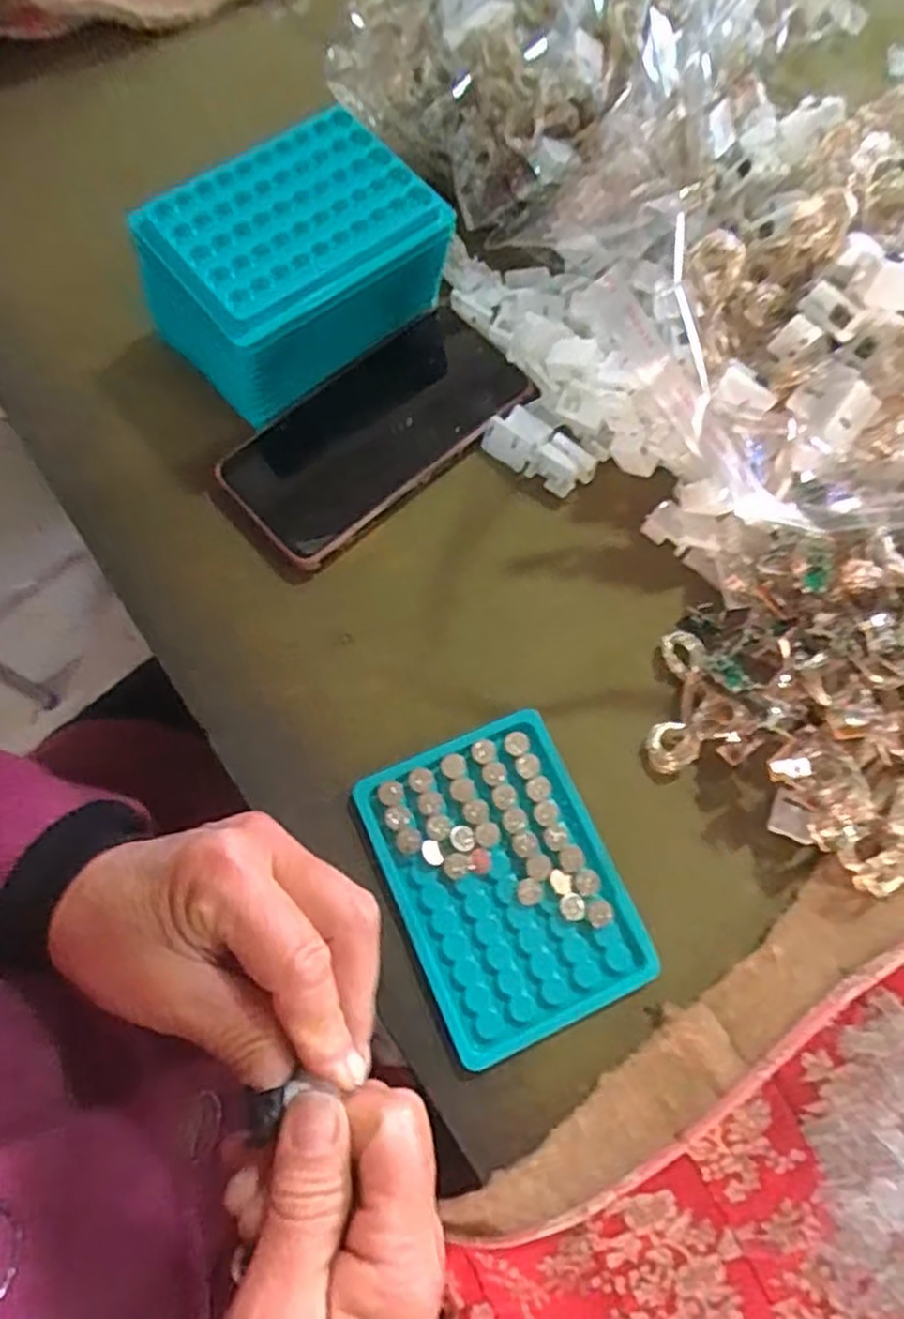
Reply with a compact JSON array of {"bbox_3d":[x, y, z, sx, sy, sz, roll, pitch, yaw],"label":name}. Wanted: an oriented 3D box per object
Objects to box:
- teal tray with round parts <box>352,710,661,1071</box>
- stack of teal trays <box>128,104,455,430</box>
[{"bbox_3d":[0.023,0.098,0.335,0.096,0.013,0.129,-23,75,-9],"label":"teal tray with round parts"},{"bbox_3d":[-0.084,-0.198,0.393,0.139,0.080,0.092,-38,76,-13],"label":"stack of teal trays"}]

